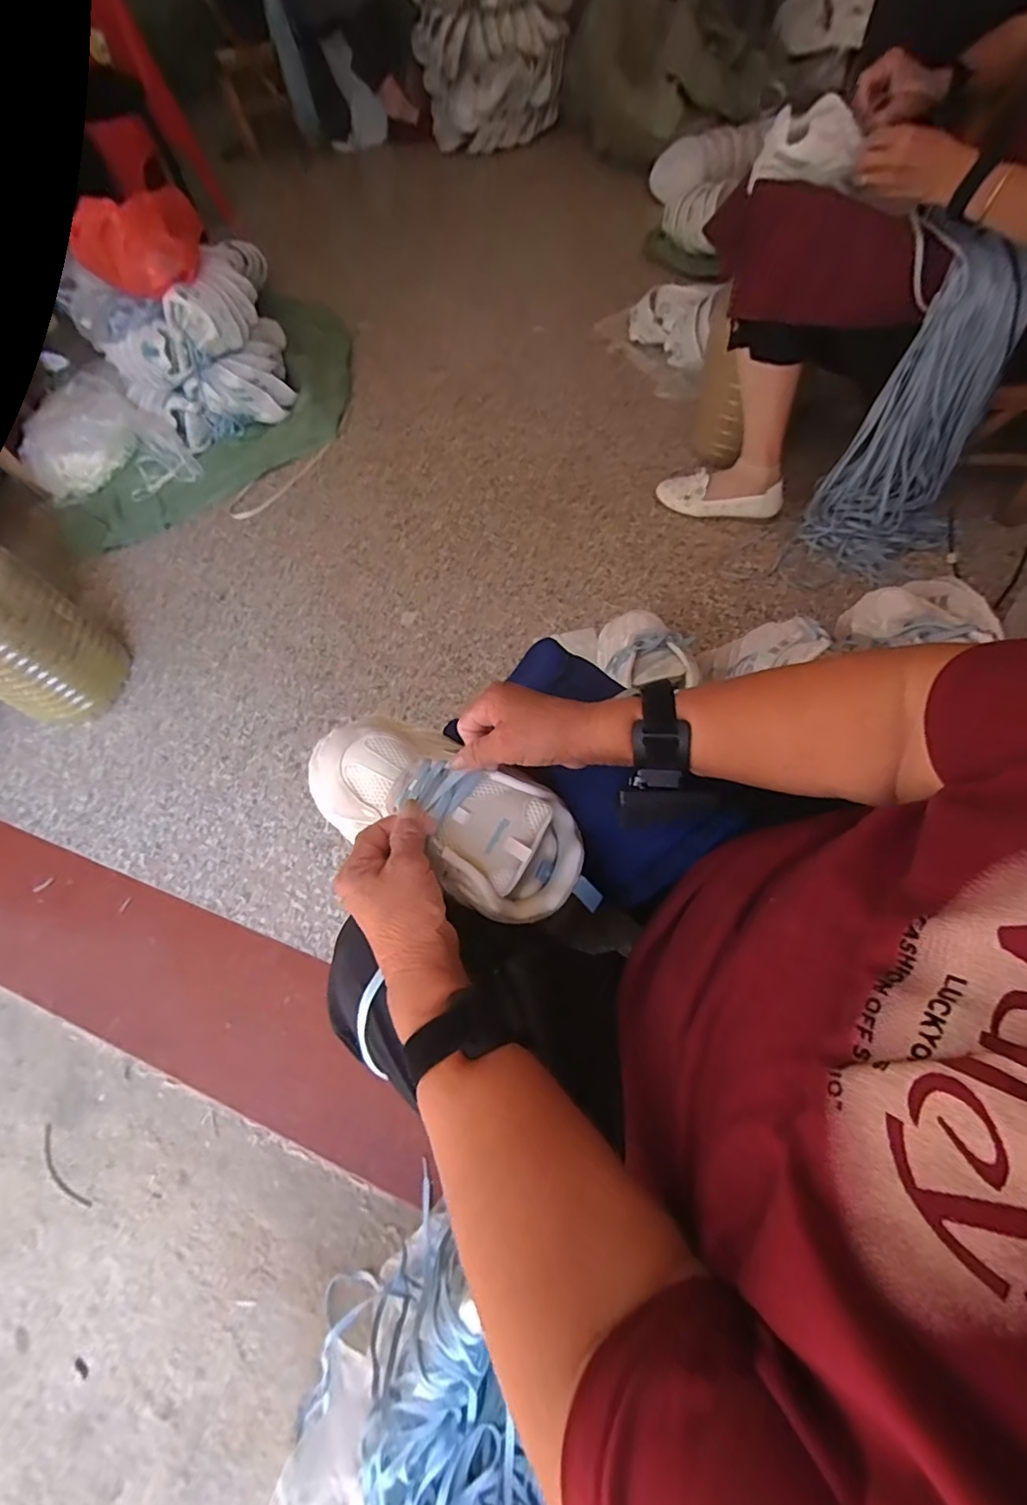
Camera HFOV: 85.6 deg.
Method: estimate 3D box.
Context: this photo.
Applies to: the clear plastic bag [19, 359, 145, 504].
[{"bbox_3d":[-1.032,-0.771,1.330,0.285,0.139,0.209,-27,69,-8],"label":"clear plastic bag"}]

